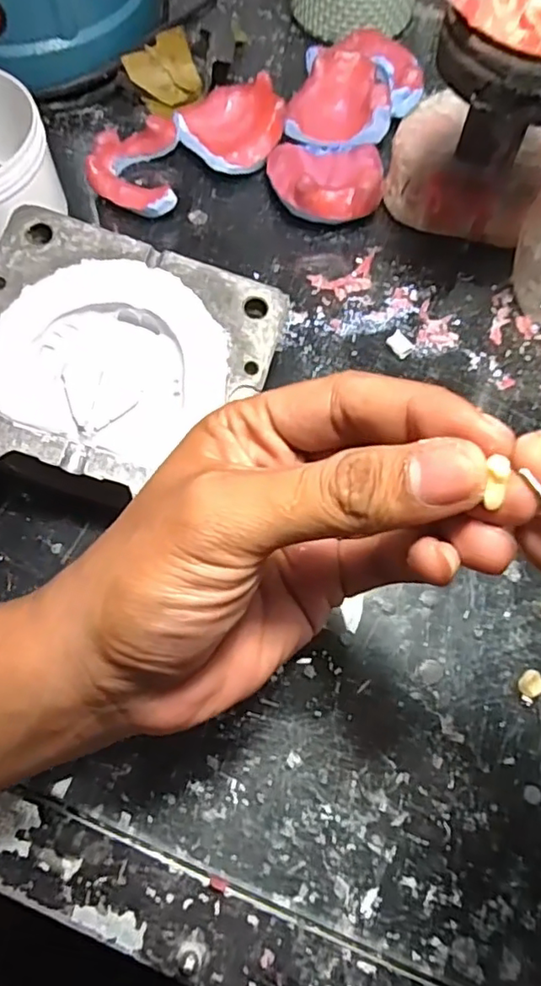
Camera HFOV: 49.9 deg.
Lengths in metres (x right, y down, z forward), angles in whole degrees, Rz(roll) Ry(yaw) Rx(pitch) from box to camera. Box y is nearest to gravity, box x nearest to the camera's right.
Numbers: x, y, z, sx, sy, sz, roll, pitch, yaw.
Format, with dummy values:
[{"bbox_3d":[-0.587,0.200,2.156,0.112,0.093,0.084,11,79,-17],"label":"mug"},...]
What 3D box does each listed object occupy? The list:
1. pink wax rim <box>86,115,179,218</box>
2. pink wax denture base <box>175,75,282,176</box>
[{"bbox_3d":[-0.080,-0.189,0.341,0.048,0.024,0.060,-1,68,-3],"label":"pink wax rim"},{"bbox_3d":[-0.024,-0.222,0.355,0.063,0.028,0.062,1,68,-2],"label":"pink wax denture base"}]

